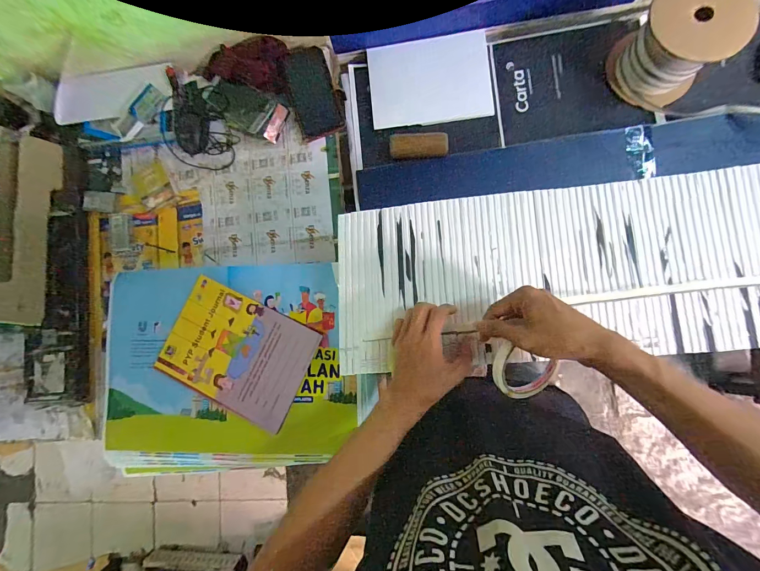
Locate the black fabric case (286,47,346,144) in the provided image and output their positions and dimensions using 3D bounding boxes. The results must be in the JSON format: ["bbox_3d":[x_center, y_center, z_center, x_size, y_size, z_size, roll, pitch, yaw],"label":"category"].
[{"bbox_3d":[-0.124,-0.363,0.616,0.083,0.012,0.171,-16,84,5],"label":"black fabric case"}]

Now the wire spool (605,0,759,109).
[{"bbox_3d":[0.480,-0.393,0.540,0.146,0.131,0.123,44,91,8],"label":"wire spool"}]

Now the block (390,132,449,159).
[{"bbox_3d":[0.072,-0.258,0.616,0.104,0.028,0.034,-2,85,6],"label":"block"}]

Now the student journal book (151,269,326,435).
[{"bbox_3d":[-0.230,0.107,0.534,0.231,0.020,0.168,24,88,8],"label":"student journal book"}]

